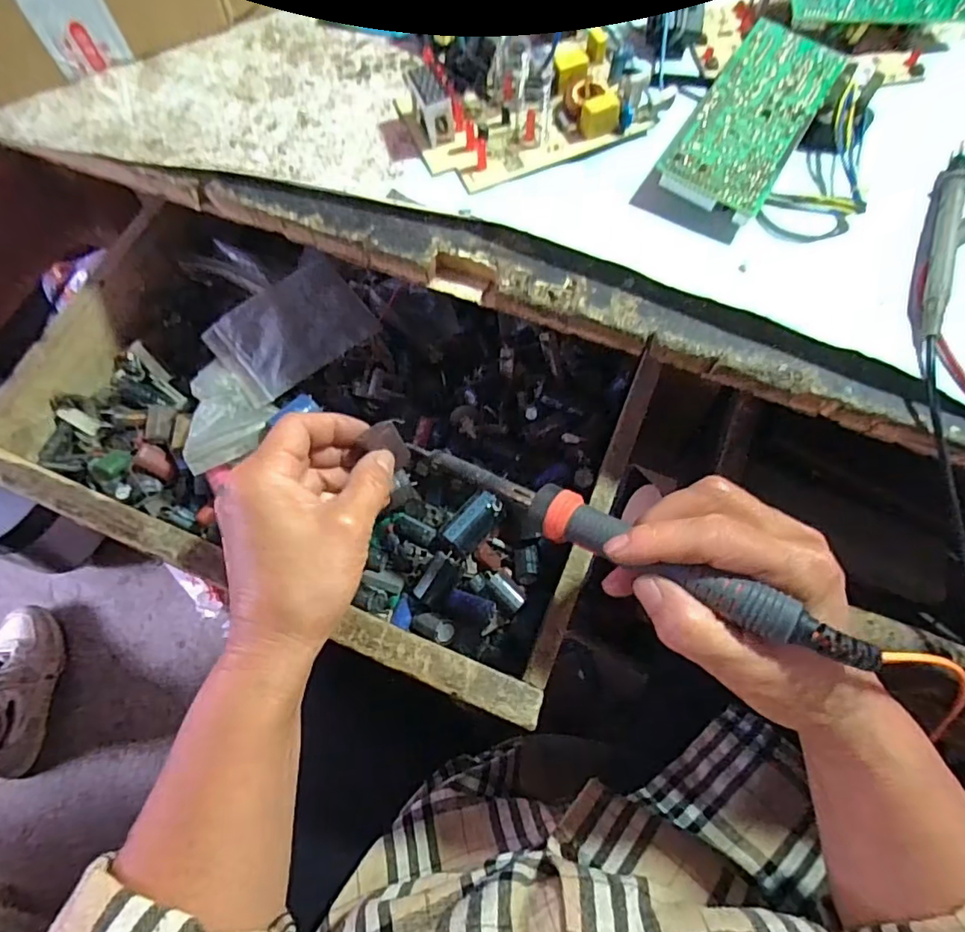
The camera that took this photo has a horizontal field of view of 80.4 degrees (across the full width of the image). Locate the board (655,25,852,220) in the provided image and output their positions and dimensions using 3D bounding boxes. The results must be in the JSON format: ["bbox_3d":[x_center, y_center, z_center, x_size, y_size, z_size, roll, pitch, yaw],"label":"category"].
[{"bbox_3d":[0.144,-0.184,0.307,0.054,0.020,0.135,31,71,10],"label":"board"}]

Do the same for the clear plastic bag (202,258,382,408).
[{"bbox_3d":[-0.131,-0.094,0.395,0.100,0.016,0.067,-39,74,-15],"label":"clear plastic bag"}]

